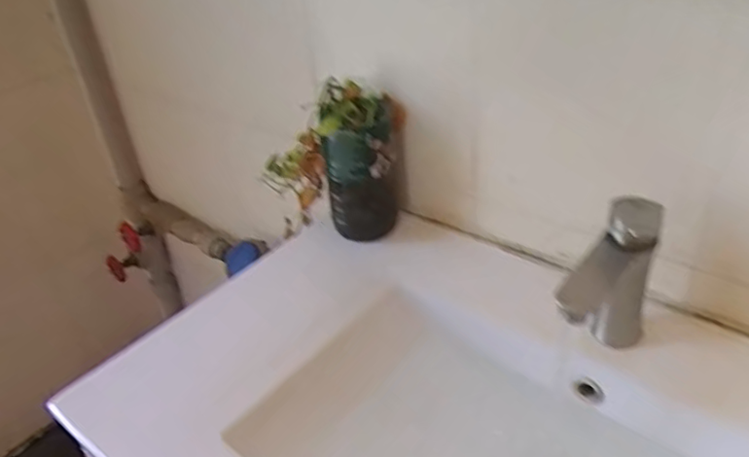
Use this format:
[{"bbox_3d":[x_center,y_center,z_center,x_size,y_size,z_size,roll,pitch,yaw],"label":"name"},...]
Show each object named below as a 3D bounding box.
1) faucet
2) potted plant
[{"bbox_3d":[0.207,0.068,0.540,0.045,0.154,0.127,21,41,32],"label":"faucet"},{"bbox_3d":[-0.072,-0.084,0.766,0.207,0.185,0.109,11,37,21],"label":"potted plant"}]

